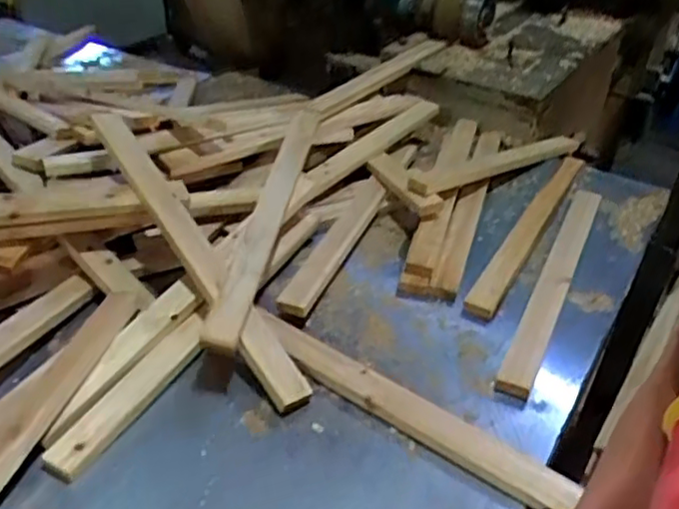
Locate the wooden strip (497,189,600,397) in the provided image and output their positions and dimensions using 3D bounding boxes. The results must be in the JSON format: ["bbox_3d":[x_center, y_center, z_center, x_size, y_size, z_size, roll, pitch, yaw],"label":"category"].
[{"bbox_3d":[0.314,0.019,0.938,0.040,0.019,0.518,17,39,21],"label":"wooden strip"}]

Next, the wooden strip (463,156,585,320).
[{"bbox_3d":[0.306,-0.051,1.029,0.038,0.013,0.504,19,40,24],"label":"wooden strip"}]

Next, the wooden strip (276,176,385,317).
[{"bbox_3d":[-0.004,-0.019,0.978,0.048,0.024,0.356,13,38,17],"label":"wooden strip"}]

